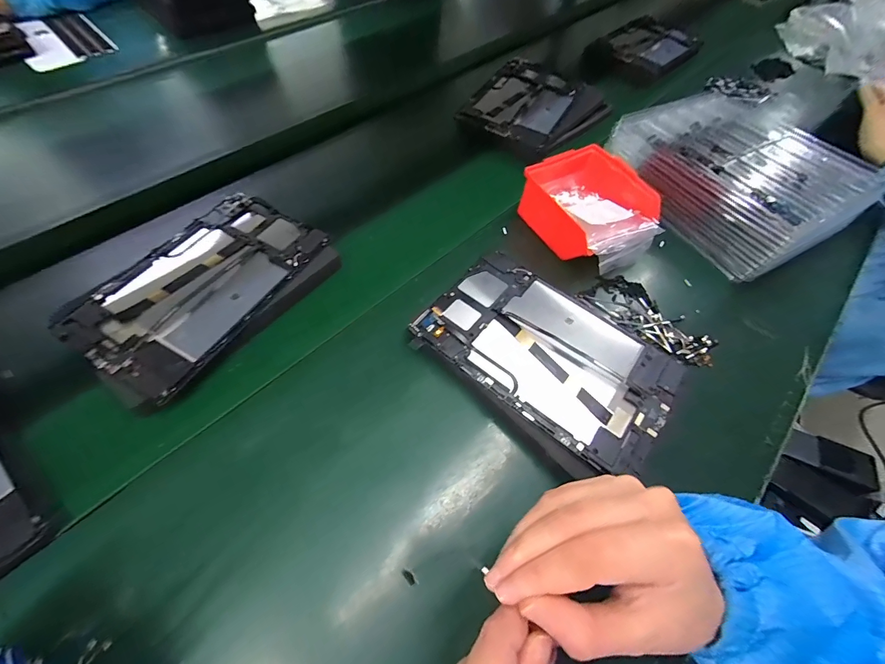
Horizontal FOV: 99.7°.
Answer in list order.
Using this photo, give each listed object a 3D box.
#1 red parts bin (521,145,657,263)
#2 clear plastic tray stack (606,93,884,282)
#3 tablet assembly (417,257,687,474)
[{"bbox_3d":[0.181,-0.159,0.474,0.126,0.059,0.143,-26,64,-18],"label":"red parts bin"},{"bbox_3d":[0.404,-0.225,0.523,0.226,0.077,0.281,-25,64,-18],"label":"clear plastic tray stack"},{"bbox_3d":[0.103,0.020,0.375,0.234,0.017,0.163,38,64,17],"label":"tablet assembly"}]

